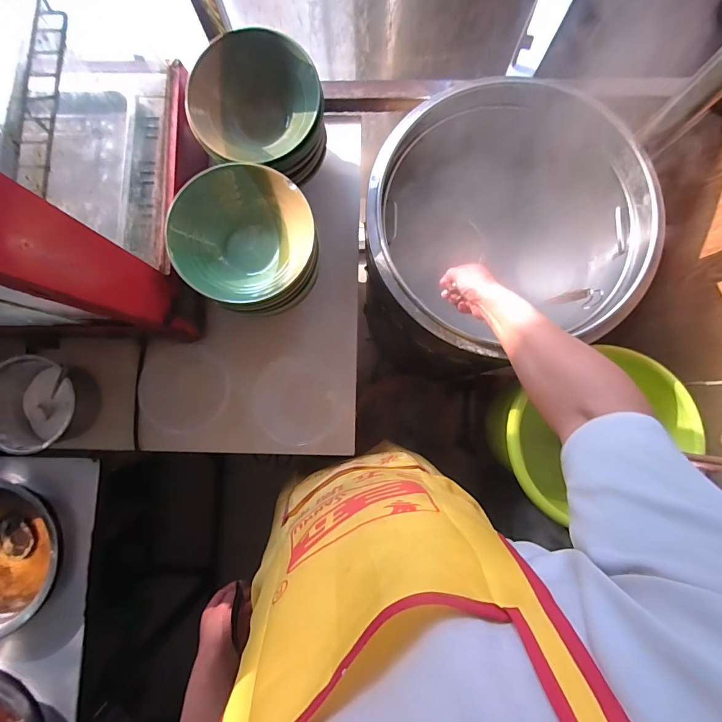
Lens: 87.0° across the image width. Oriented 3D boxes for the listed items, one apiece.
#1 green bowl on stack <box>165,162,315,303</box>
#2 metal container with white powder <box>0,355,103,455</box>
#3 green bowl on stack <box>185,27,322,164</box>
[{"bbox_3d":[-0.168,-0.181,0.567,0.192,0.082,0.191,0,85,1],"label":"green bowl on stack"},{"bbox_3d":[-0.538,0.070,0.640,0.150,0.084,0.145,0,85,1],"label":"metal container with white powder"},{"bbox_3d":[-0.157,-0.384,0.588,0.187,0.085,0.188,0,85,1],"label":"green bowl on stack"}]

